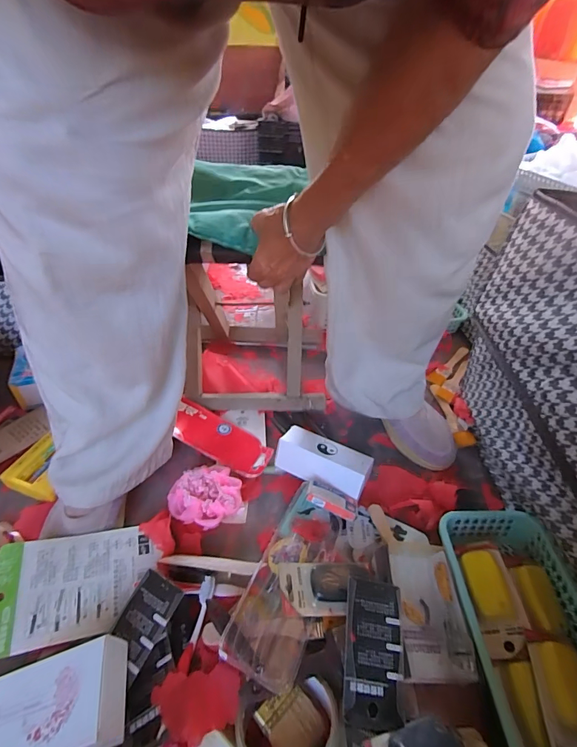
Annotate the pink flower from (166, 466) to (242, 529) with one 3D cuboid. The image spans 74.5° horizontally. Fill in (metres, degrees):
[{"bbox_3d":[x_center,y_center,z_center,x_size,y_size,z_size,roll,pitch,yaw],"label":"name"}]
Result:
[{"bbox_3d":[-0.113,0.170,0.520,0.092,0.034,0.080,-28,48,-30],"label":"pink flower"}]

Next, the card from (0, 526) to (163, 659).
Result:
[{"bbox_3d":[-0.231,0.230,0.416,0.159,0.006,0.103,2,51,-28],"label":"card"}]

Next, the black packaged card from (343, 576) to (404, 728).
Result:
[{"bbox_3d":[0.080,0.257,0.356,0.055,0.008,0.111,15,52,-6],"label":"black packaged card"}]

